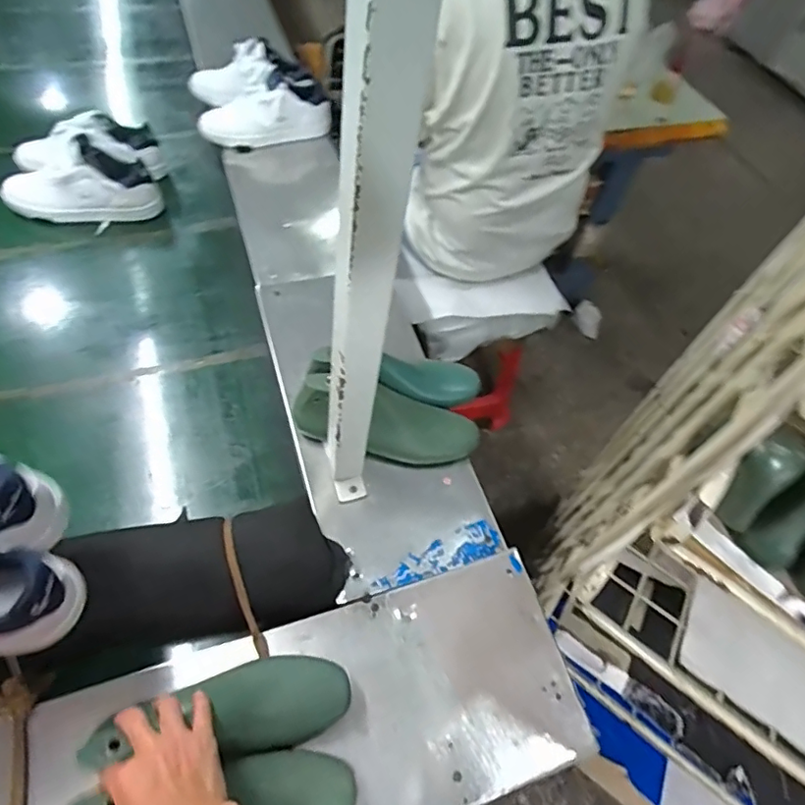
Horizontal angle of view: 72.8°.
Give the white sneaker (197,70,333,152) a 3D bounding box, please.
[{"bbox_3d":[-0.288,-0.613,1.157,0.258,0.119,0.103,-26,63,-22],"label":"white sneaker"}]

